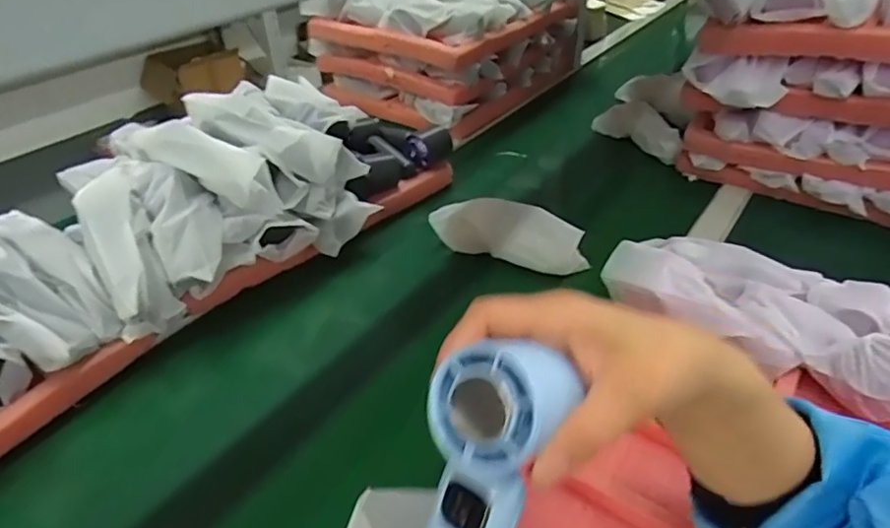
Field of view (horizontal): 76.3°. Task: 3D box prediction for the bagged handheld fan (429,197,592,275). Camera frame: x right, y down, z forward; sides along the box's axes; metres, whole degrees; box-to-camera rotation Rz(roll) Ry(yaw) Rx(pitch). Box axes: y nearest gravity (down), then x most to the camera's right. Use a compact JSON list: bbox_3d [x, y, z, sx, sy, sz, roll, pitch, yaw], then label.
[{"bbox_3d":[0.072,-0.038,0.690,0.194,0.064,0.046,16,41,22],"label":"bagged handheld fan"}]

